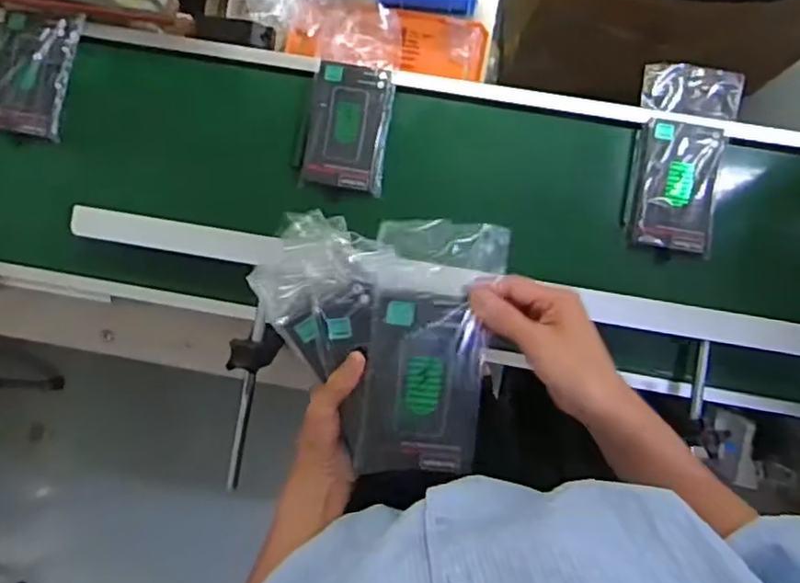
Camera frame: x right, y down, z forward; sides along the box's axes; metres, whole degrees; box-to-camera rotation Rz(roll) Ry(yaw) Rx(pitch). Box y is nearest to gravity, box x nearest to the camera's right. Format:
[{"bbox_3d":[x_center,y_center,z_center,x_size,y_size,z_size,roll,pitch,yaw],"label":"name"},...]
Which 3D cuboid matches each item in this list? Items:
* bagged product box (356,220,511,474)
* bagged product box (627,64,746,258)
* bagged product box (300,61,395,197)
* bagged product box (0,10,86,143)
[{"bbox_3d":[0.022,0.045,0.505,0.089,0.019,0.192,7,95,3],"label":"bagged product box"},{"bbox_3d":[0.305,-0.142,0.722,0.094,0.025,0.199,7,89,3],"label":"bagged product box"},{"bbox_3d":[-0.055,-0.181,0.738,0.087,0.015,0.137,10,89,3],"label":"bagged product box"},{"bbox_3d":[-0.419,-0.248,0.759,0.099,0.021,0.142,8,89,3],"label":"bagged product box"}]

